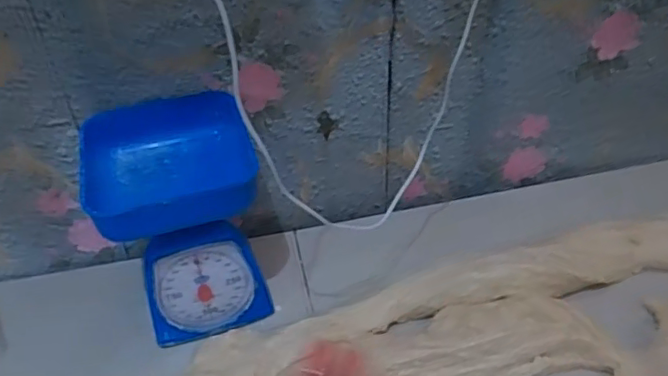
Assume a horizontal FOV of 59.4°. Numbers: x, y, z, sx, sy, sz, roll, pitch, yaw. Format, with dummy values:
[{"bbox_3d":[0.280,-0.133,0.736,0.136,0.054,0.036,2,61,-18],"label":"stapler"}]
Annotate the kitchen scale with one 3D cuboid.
[{"bbox_3d":[-0.154,0.032,0.595,0.141,0.190,0.153,-15,44,-14],"label":"kitchen scale"}]

